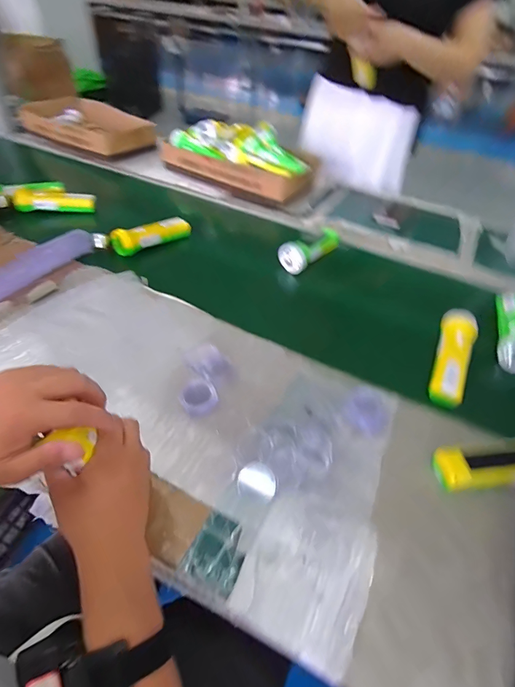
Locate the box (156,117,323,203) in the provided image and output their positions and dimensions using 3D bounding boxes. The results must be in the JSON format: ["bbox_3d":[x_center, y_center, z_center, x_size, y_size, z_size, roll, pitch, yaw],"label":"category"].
[{"bbox_3d":[-0.056,-0.513,1.006,0.434,0.146,0.176,16,47,9],"label":"box"}]

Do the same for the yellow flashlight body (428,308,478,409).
[{"bbox_3d":[0.309,0.015,0.566,0.046,0.041,0.176,21,59,13],"label":"yellow flashlight body"}]

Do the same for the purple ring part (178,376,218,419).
[{"bbox_3d":[-0.079,0.073,0.487,0.048,0.012,0.051,3,46,-3],"label":"purple ring part"}]

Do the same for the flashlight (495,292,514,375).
[{"bbox_3d":[0.442,-0.029,0.632,0.058,0.050,0.178,16,47,10],"label":"flashlight"}]

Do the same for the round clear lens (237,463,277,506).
[{"bbox_3d":[-0.001,0.164,0.419,0.043,0.009,0.045,3,46,-3],"label":"round clear lens"}]

